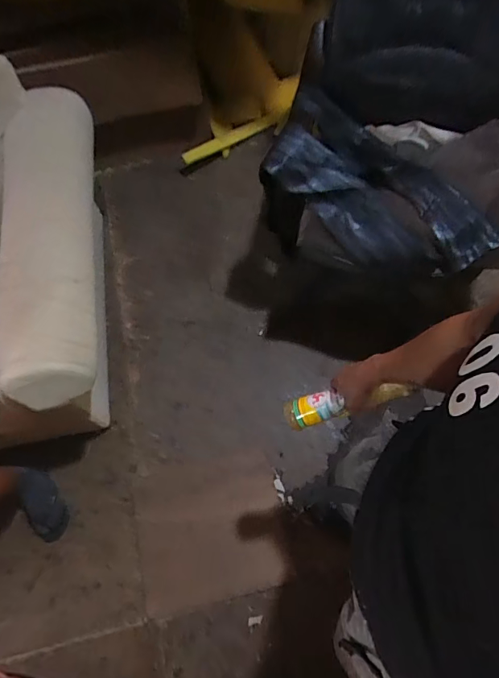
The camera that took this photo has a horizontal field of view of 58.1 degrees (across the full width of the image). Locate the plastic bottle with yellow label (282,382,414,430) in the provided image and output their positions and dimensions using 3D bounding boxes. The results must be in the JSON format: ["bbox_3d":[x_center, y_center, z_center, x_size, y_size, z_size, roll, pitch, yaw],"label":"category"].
[{"bbox_3d":[0.172,0.121,0.834,0.230,0.050,0.052,-13,66,15],"label":"plastic bottle with yellow label"}]

